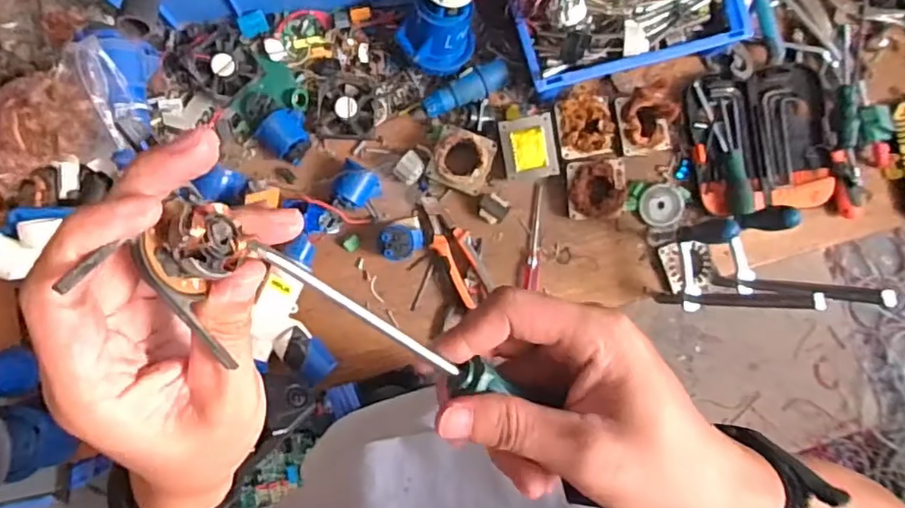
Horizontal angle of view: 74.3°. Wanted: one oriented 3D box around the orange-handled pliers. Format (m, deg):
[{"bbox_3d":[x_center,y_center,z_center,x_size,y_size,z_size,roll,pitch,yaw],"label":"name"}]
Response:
[{"bbox_3d":[0.002,-0.009,0.851,0.056,0.012,0.158,-31,87,-6],"label":"orange-handled pliers"}]

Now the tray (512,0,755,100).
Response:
[{"bbox_3d":[0.240,-0.358,0.830,0.320,0.071,0.206,-16,86,-5],"label":"tray"}]

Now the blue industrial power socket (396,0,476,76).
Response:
[{"bbox_3d":[-0.018,-0.313,0.805,0.103,0.131,0.108,13,84,-2],"label":"blue industrial power socket"}]

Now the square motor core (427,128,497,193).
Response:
[{"bbox_3d":[0.013,-0.131,0.842,0.084,0.046,0.080,21,84,-2],"label":"square motor core"}]

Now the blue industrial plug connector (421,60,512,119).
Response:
[{"bbox_3d":[0.020,-0.231,0.856,0.127,0.041,0.042,-30,87,-6],"label":"blue industrial plug connector"}]

